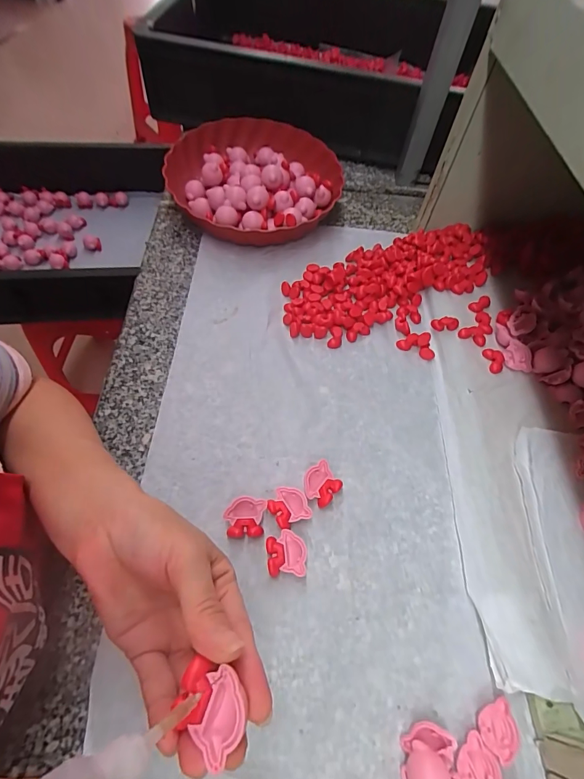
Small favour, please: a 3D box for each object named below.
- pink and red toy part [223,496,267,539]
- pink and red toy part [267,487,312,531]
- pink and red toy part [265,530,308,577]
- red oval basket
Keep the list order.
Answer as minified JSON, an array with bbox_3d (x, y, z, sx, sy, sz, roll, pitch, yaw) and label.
[{"bbox_3d":[-0.042,0.116,0.347,0.034,0.017,0.034,6,59,-1],"label":"pink and red toy part"},{"bbox_3d":[-0.003,0.107,0.354,0.033,0.014,0.035,-23,64,-17],"label":"pink and red toy part"},{"bbox_3d":[-0.005,0.142,0.336,0.033,0.015,0.035,-1,60,-5],"label":"pink and red toy part"},{"bbox_3d":[-0.060,-0.308,0.561,0.255,0.064,0.221,40,65,18],"label":"red oval basket"}]

